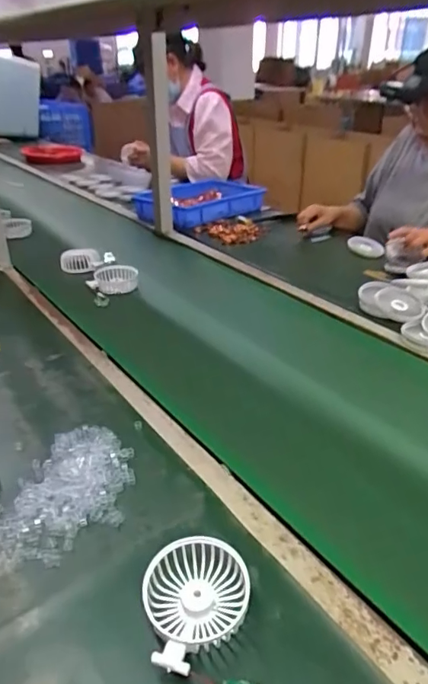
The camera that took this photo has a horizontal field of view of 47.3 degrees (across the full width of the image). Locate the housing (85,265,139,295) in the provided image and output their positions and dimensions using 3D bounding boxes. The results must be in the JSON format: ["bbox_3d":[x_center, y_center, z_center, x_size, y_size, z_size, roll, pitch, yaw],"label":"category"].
[{"bbox_3d":[-0.209,-0.134,1.033,0.097,0.033,0.089,-1,30,-2],"label":"housing"}]

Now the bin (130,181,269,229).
[{"bbox_3d":[-0.057,-0.425,1.504,0.369,0.080,0.320,-22,36,-33],"label":"bin"}]

